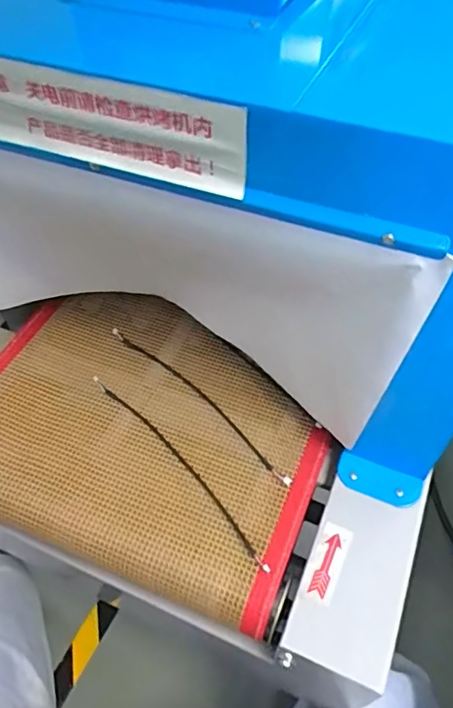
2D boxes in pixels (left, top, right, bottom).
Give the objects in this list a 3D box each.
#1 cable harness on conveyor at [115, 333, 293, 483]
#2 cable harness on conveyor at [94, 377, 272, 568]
[{"bbox_3d":[-0.031,0.048,0.604,0.023,0.011,0.294,-38,60,-26],"label":"cable harness on conveyor"},{"bbox_3d":[-0.052,0.111,0.554,0.017,0.006,0.292,-34,58,-24],"label":"cable harness on conveyor"}]

